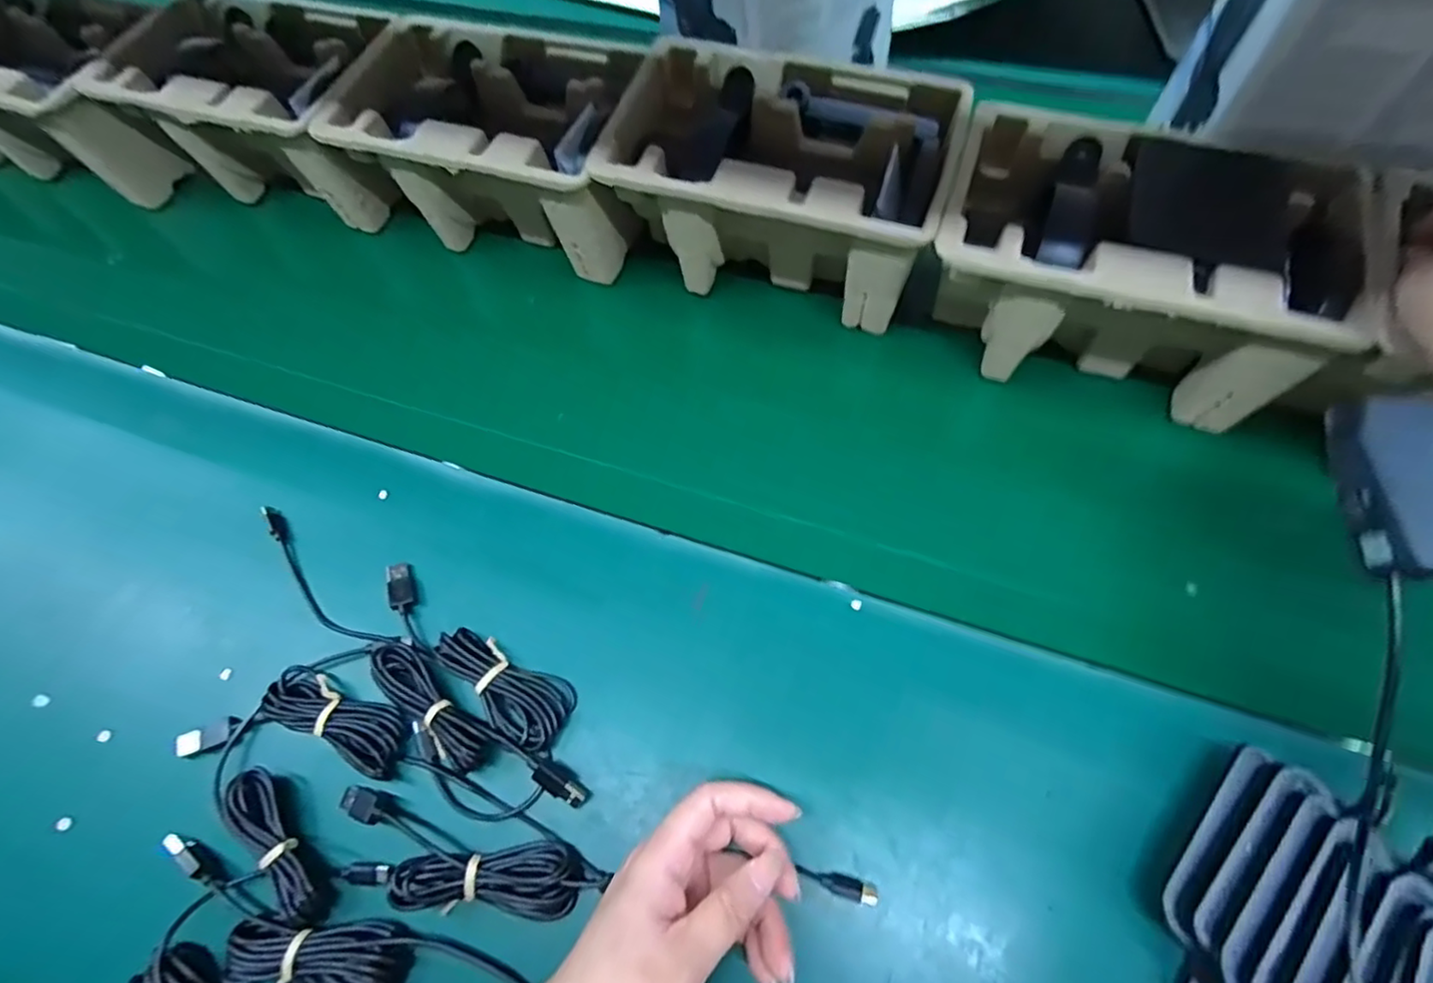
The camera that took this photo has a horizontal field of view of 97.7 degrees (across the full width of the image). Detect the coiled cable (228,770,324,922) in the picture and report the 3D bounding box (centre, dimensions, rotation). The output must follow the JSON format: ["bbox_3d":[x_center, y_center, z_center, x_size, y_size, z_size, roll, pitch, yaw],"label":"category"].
[{"bbox_3d":[-0.232,0.186,0.330,0.021,0.018,0.086,-38,63,-18],"label":"coiled cable"}]

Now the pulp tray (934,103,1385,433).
[{"bbox_3d":[0.257,-0.136,0.401,0.230,0.110,0.142,16,60,13],"label":"pulp tray"}]

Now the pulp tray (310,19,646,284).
[{"bbox_3d":[-0.165,-0.262,0.494,0.217,0.114,0.142,15,60,13],"label":"pulp tray"}]

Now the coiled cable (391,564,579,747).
[{"bbox_3d":[-0.149,0.098,0.377,0.149,0.024,0.038,29,64,20],"label":"coiled cable"}]

